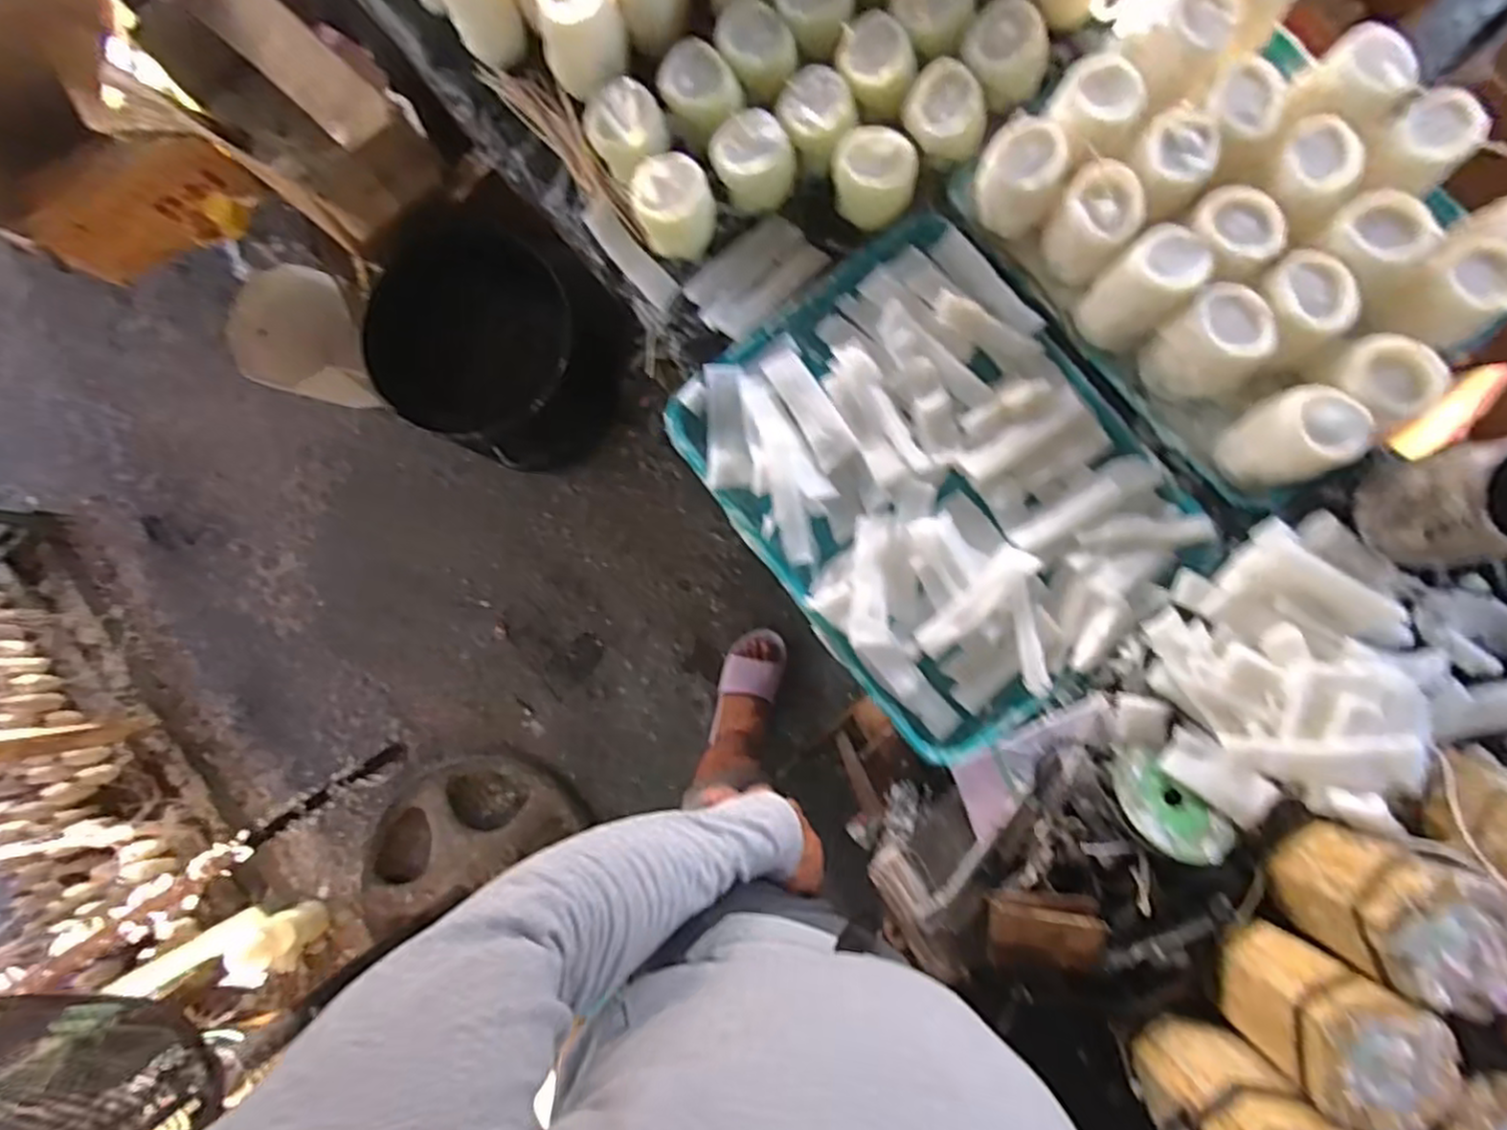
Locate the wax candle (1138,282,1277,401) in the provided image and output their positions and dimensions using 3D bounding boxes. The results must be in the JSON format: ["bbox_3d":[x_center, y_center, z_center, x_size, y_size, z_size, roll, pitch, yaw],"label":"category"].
[{"bbox_3d":[0.396,-0.194,0.617,0.061,0.101,0.084,-39,84,1],"label":"wax candle"}]

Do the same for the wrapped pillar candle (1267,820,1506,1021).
[{"bbox_3d":[0.457,0.248,0.505,0.100,0.103,0.094,23,88,5],"label":"wrapped pillar candle"}]

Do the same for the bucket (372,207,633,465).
[{"bbox_3d":[-0.423,-0.355,1.230,0.291,0.366,0.325,23,88,5],"label":"bucket"}]

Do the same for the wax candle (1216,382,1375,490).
[{"bbox_3d":[0.454,-0.108,0.593,0.072,0.079,0.072,0,86,4],"label":"wax candle"}]

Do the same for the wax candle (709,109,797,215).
[{"bbox_3d":[0.001,-0.386,0.670,0.071,0.057,0.070,0,86,4],"label":"wax candle"}]

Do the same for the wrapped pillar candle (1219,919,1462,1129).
[{"bbox_3d":[0.409,0.327,0.504,0.095,0.104,0.086,30,89,5],"label":"wrapped pillar candle"}]

